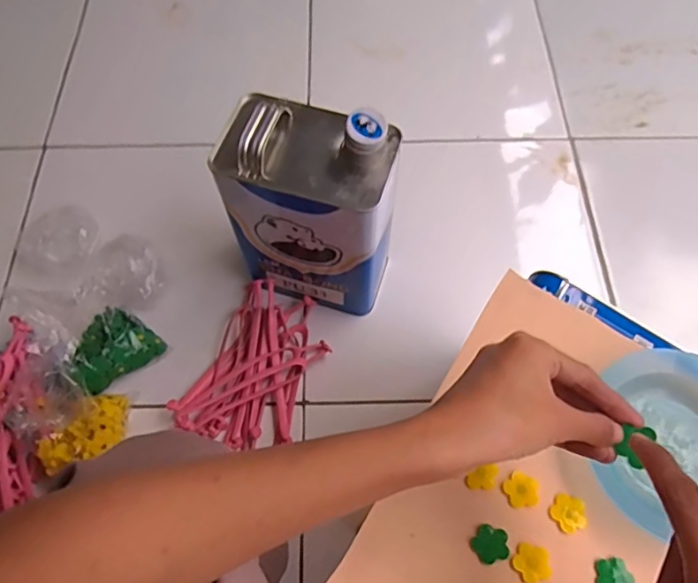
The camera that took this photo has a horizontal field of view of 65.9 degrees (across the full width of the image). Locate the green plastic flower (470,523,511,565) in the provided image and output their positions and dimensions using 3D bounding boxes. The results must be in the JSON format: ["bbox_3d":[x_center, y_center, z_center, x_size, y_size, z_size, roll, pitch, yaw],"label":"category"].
[{"bbox_3d":[0.094,0.167,0.357,0.024,0.004,0.023,0,64,0],"label":"green plastic flower"}]

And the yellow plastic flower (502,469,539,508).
[{"bbox_3d":[0.120,0.136,0.371,0.023,0.004,0.024,0,64,0],"label":"yellow plastic flower"}]

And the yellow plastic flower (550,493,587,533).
[{"bbox_3d":[0.150,0.150,0.367,0.024,0.004,0.024,0,64,0],"label":"yellow plastic flower"}]

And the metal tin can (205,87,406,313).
[{"bbox_3d":[-0.039,-0.085,0.607,0.164,0.273,0.116,16,65,8],"label":"metal tin can"}]

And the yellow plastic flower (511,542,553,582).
[{"bbox_3d":[0.120,0.176,0.350,0.023,0.004,0.023,0,64,0],"label":"yellow plastic flower"}]

